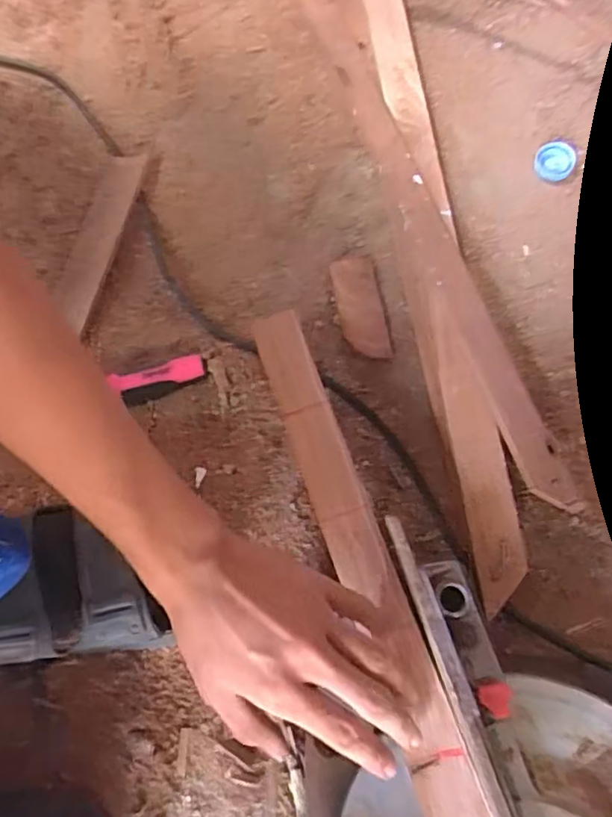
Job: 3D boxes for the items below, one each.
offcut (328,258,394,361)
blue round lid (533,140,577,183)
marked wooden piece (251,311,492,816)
[{"bbox_3d":[0.046,-0.084,0.490,0.036,0.012,0.090,-11,70,0],"label":"offcut"},{"bbox_3d":[0.210,-0.208,0.490,0.036,0.011,0.036,0,88,6],"label":"blue round lid"},{"bbox_3d":[0.043,0.115,0.379,0.035,0.022,0.416,-18,70,-8],"label":"marked wooden piece"}]

